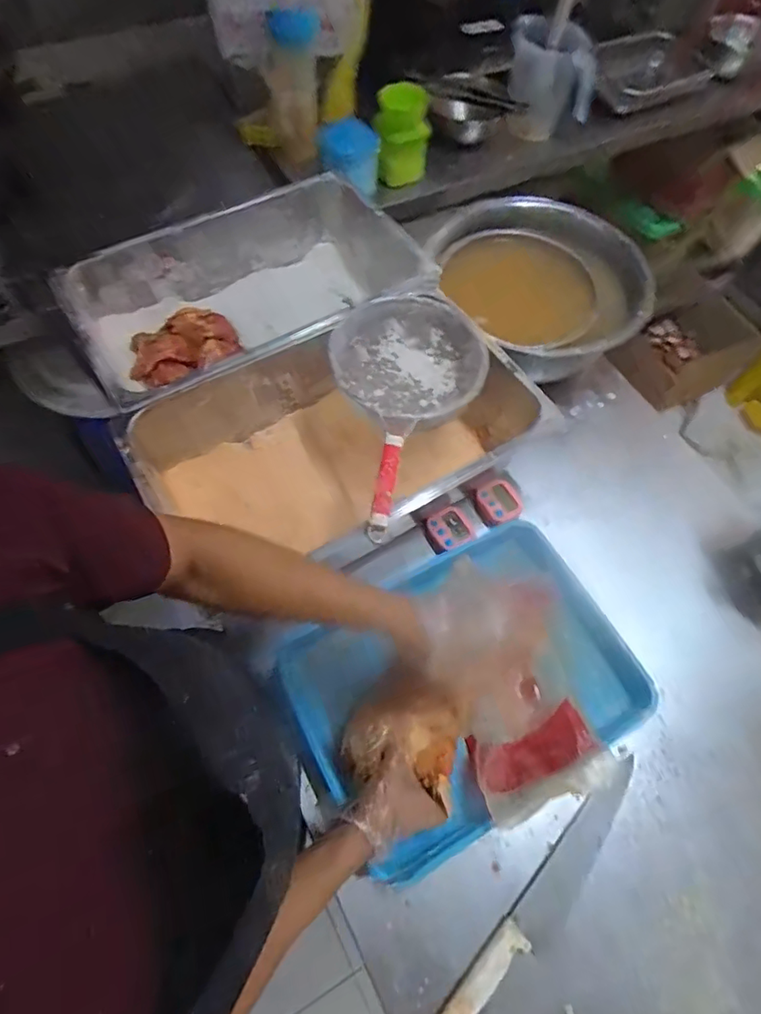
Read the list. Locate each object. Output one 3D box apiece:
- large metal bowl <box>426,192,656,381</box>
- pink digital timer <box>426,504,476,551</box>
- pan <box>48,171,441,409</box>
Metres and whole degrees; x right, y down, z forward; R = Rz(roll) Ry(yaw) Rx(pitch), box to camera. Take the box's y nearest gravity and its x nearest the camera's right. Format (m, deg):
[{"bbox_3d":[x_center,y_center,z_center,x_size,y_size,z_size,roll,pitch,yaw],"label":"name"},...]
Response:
[{"bbox_3d":[0.287,-0.377,0.932,0.333,0.132,0.328,-10,64,-6],"label":"large metal bowl"},{"bbox_3d":[0.105,0.031,0.790,0.061,0.014,0.061,-26,67,-13],"label":"pink digital timer"},{"bbox_3d":[-0.208,-0.333,0.931,0.552,0.205,0.333,-30,68,-15],"label":"pan"}]

